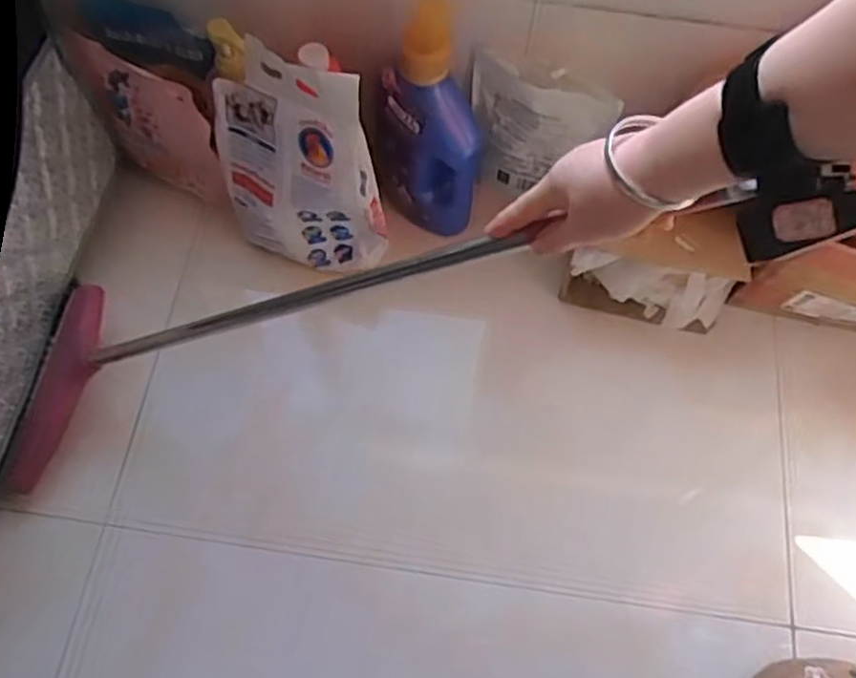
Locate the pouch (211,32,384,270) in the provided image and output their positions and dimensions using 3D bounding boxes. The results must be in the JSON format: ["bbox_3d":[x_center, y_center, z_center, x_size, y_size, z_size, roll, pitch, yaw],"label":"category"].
[{"bbox_3d":[-0.165,-0.200,0.917,0.224,0.271,0.095,28,68,10],"label":"pouch"}]

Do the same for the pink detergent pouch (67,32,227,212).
[{"bbox_3d":[-0.351,-0.272,0.981,0.194,0.173,0.047,25,68,8],"label":"pink detergent pouch"}]

